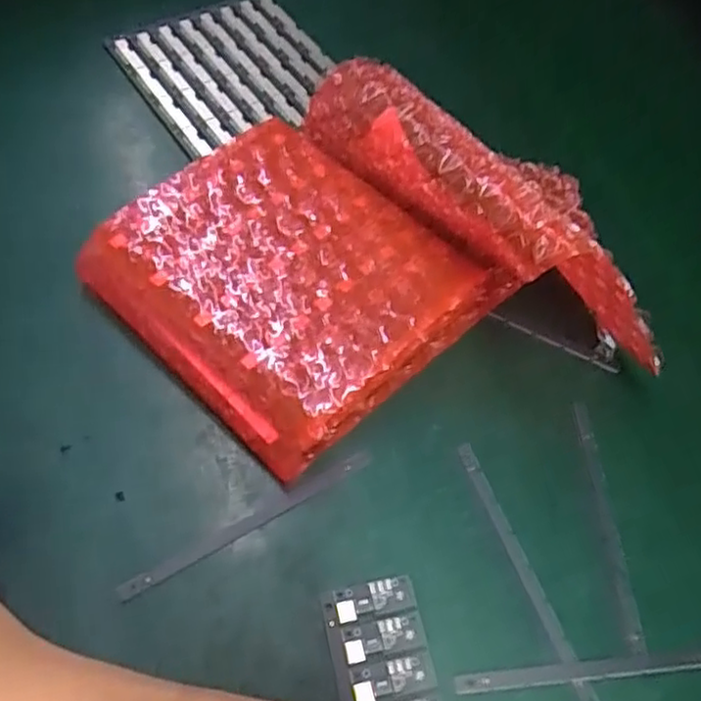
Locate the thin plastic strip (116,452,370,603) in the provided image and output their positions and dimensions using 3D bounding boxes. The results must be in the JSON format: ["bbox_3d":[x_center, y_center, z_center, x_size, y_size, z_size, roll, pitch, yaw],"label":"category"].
[{"bbox_3d":[-0.034,0.057,0.239,0.092,0.004,0.006,-26,63,-19],"label":"thin plastic strip"}]

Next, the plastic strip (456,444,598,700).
[{"bbox_3d":[0.059,0.073,0.237,0.006,0.004,0.093,-17,60,-14],"label":"plastic strip"}]

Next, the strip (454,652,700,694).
[{"bbox_3d":[0.078,0.100,0.222,0.092,0.004,0.006,-4,58,-6],"label":"strip"}]

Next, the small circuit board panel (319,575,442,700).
[{"bbox_3d":[0.011,0.101,0.216,0.030,0.004,0.057,-10,59,-10],"label":"small circuit board panel"}]

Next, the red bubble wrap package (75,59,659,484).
[{"bbox_3d":[0.002,-0.027,0.257,0.134,0.067,0.178,-39,68,-24],"label":"red bubble wrap package"}]

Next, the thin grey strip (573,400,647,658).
[{"bbox_3d":[0.090,0.059,0.249,0.006,0.004,0.089,3,59,-11],"label":"thin grey strip"}]

